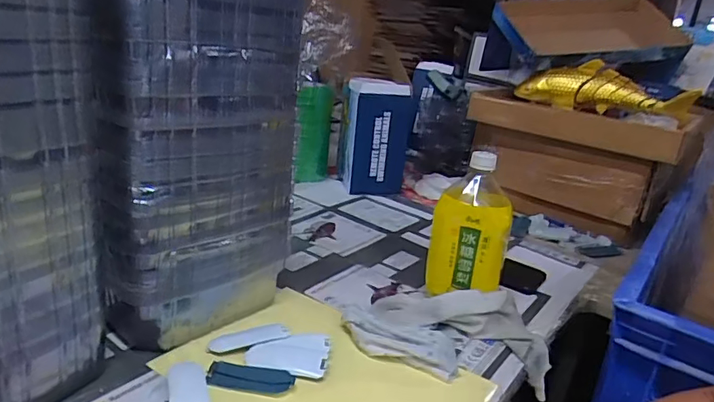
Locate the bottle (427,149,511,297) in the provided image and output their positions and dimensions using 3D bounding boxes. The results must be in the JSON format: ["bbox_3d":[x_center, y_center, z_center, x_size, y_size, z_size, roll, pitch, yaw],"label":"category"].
[{"bbox_3d":[0.145,0.042,0.658,0.093,0.195,0.094,10,20,8],"label":"bottle"}]

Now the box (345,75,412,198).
[{"bbox_3d":[0.038,-0.125,1.012,0.122,0.229,0.080,2,21,-14],"label":"box"}]

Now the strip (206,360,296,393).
[{"bbox_3d":[-0.103,0.171,0.491,0.081,0.004,0.033,7,20,1],"label":"strip"}]

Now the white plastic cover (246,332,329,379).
[{"bbox_3d":[-0.071,0.157,0.527,0.082,0.013,0.061,8,20,2],"label":"white plastic cover"}]

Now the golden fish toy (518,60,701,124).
[{"bbox_3d":[0.465,-0.208,0.949,0.307,0.075,0.052,13,21,17],"label":"golden fish toy"}]

